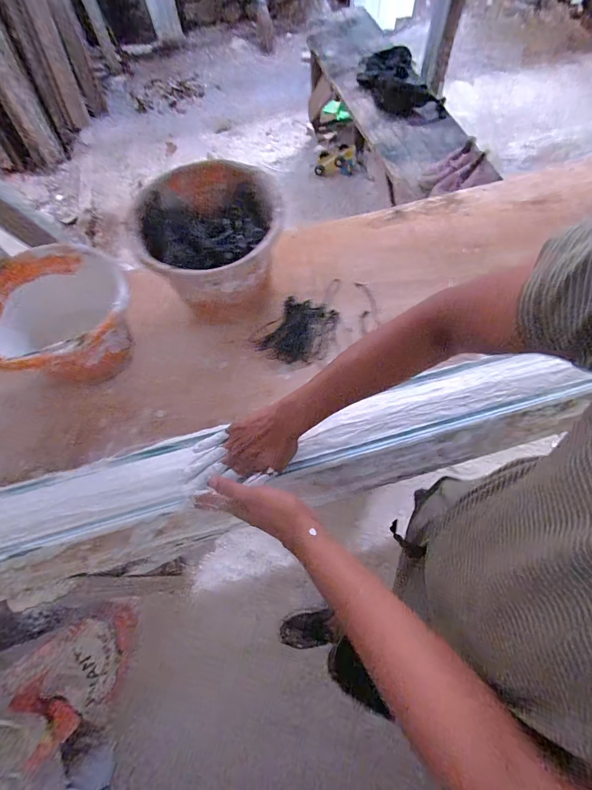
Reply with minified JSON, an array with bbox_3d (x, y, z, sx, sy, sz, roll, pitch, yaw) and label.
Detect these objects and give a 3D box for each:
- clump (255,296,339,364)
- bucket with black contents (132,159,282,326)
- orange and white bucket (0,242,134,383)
[{"bbox_3d":[0.005,-0.128,0.721,0.133,0.021,0.137,14,66,8],"label":"clump"},{"bbox_3d":[-0.153,-0.275,0.693,0.239,0.169,0.253,0,65,1],"label":"bucket with black contents"},{"bbox_3d":[-0.404,-0.128,0.658,0.245,0.162,0.231,0,65,1],"label":"orange and white bucket"}]

